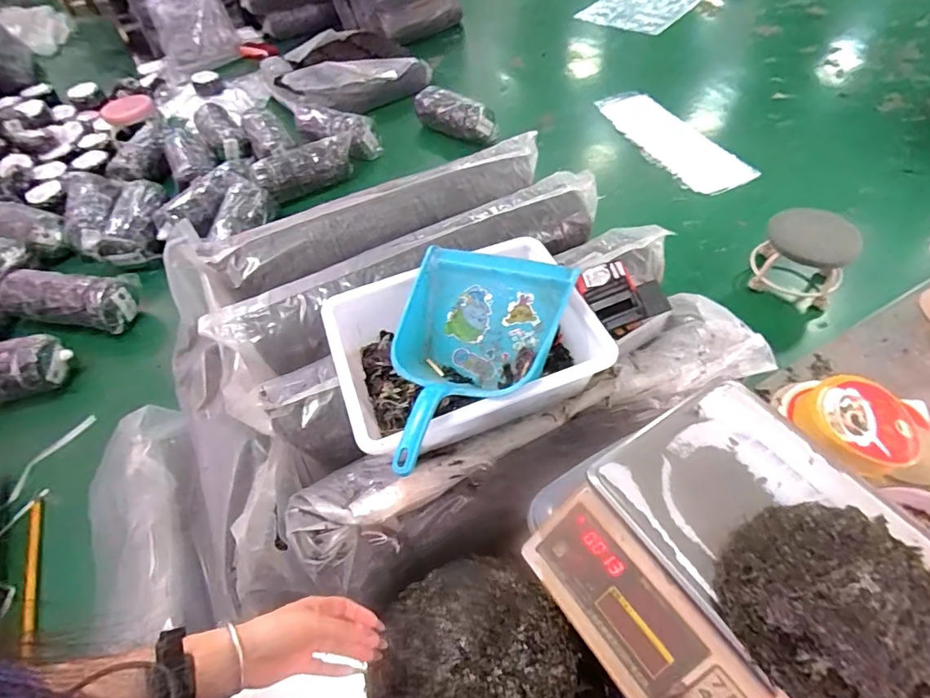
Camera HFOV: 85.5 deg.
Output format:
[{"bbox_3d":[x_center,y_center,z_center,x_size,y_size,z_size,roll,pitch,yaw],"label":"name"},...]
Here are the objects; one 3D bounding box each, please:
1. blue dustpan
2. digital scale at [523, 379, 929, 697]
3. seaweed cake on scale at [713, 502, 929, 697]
[{"bbox_3d":[-0.013,0.017,0.687,0.226,0.101,0.340,18,56,19],"label":"blue dustpan"},{"bbox_3d":[0.272,0.229,0.513,0.301,0.116,0.325,-29,56,-17],"label":"digital scale"},{"bbox_3d":[0.326,0.221,0.427,0.191,0.052,0.179,33,62,27],"label":"seaweed cake on scale"}]

